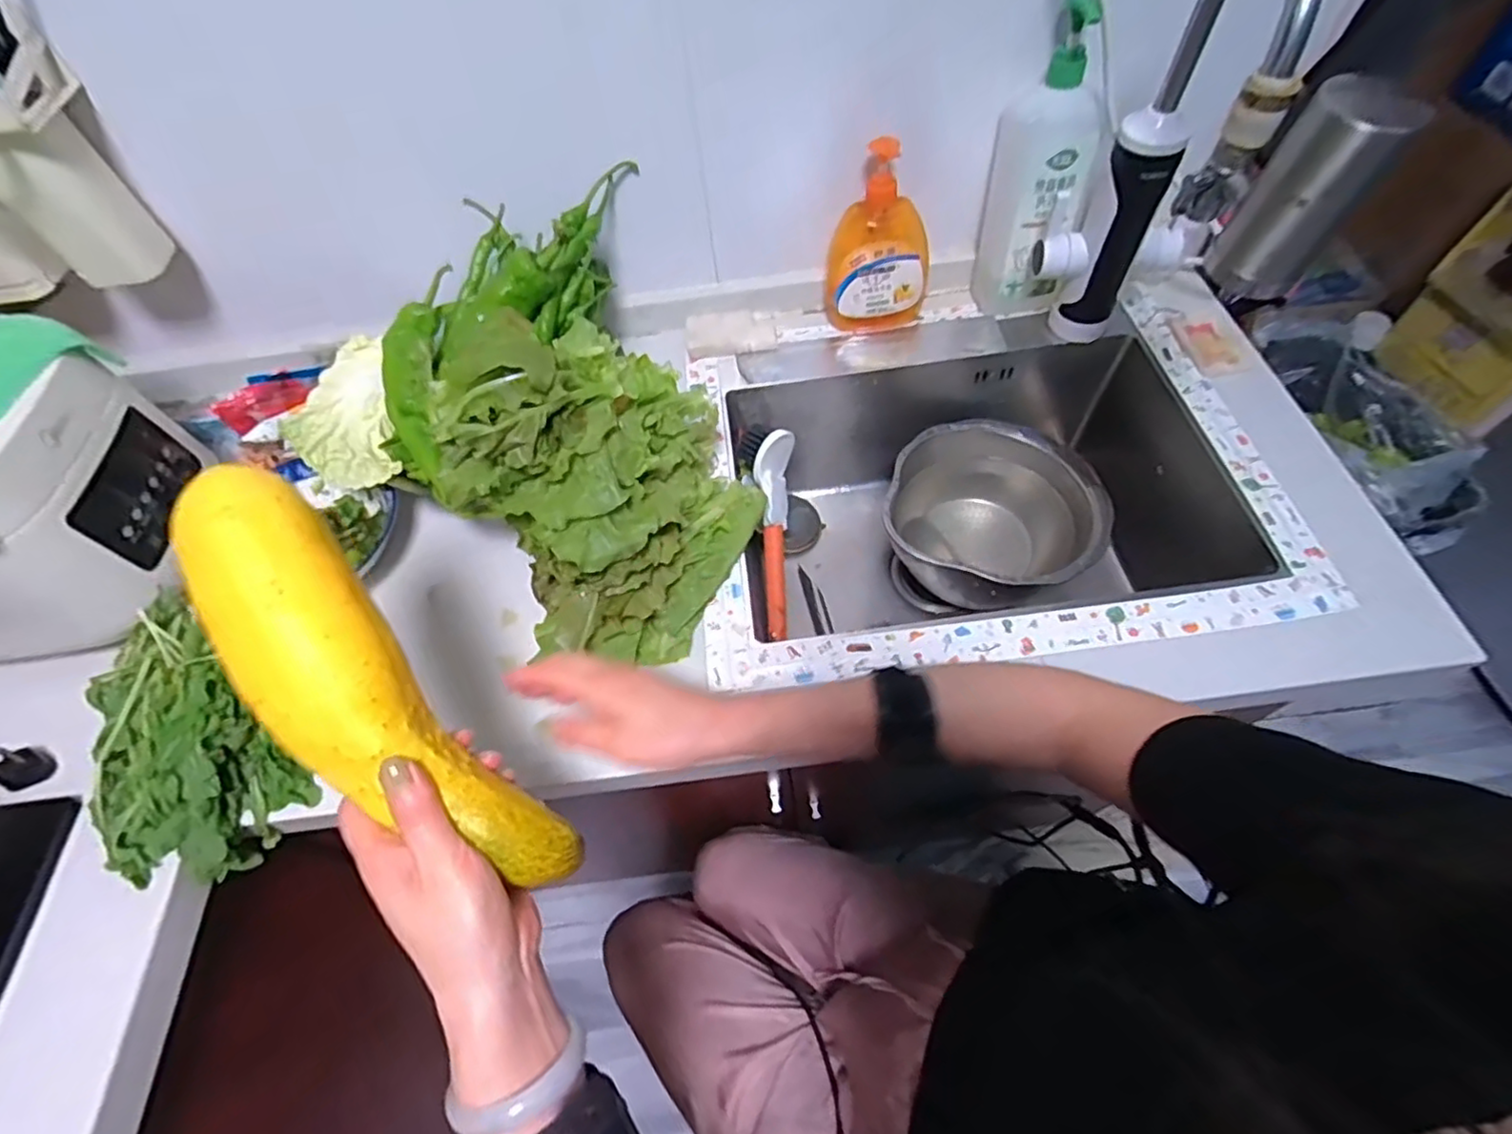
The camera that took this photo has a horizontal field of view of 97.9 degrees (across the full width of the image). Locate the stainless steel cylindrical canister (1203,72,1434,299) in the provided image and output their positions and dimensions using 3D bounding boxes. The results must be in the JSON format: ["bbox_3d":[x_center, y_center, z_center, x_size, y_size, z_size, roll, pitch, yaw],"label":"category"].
[{"bbox_3d":[0.333,-0.225,0.402,0.059,0.125,0.059,-2,58,4],"label":"stainless steel cylindrical canister"}]

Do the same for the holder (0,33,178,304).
[{"bbox_3d":[-0.651,-0.312,0.555,0.199,0.156,0.121,-4,58,3],"label":"holder"}]

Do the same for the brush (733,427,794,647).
[{"bbox_3d":[0.019,-0.036,0.718,0.054,0.035,0.225,-5,101,2],"label":"brush"}]

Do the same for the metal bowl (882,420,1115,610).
[{"bbox_3d":[0.271,-0.054,0.765,0.224,0.129,0.222,-2,58,4],"label":"metal bowl"}]

